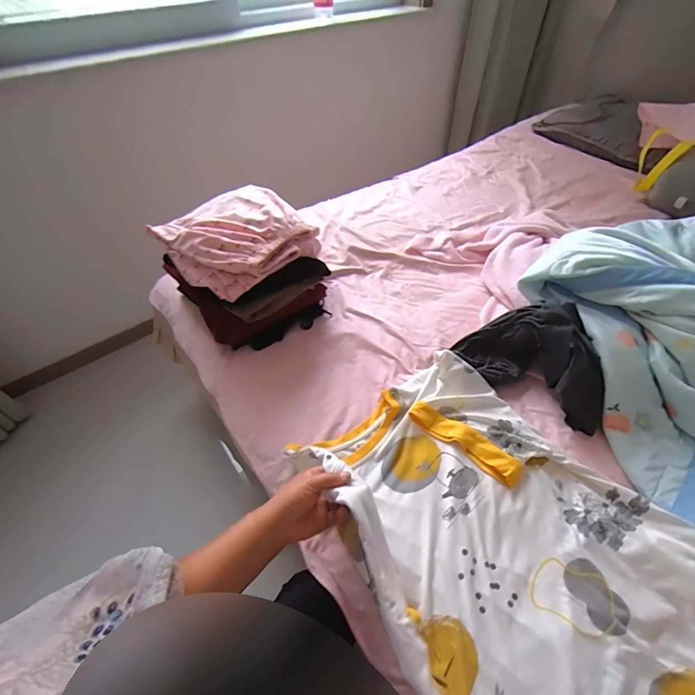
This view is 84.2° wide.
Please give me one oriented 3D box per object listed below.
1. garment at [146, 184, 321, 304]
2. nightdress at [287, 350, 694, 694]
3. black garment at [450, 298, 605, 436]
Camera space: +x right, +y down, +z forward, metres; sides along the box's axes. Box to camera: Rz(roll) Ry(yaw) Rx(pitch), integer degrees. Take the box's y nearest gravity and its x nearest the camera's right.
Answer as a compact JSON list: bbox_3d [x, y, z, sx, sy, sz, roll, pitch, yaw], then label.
[{"bbox_3d":[-0.207,-0.217,0.759,0.272,0.081,0.224,-37,58,-27],"label":"garment"},{"bbox_3d":[0.299,0.320,0.432,0.382,0.115,0.804,-35,56,-25],"label":"nightdress"},{"bbox_3d":[0.335,0.011,0.682,0.255,0.145,0.135,28,55,24],"label":"black garment"}]

